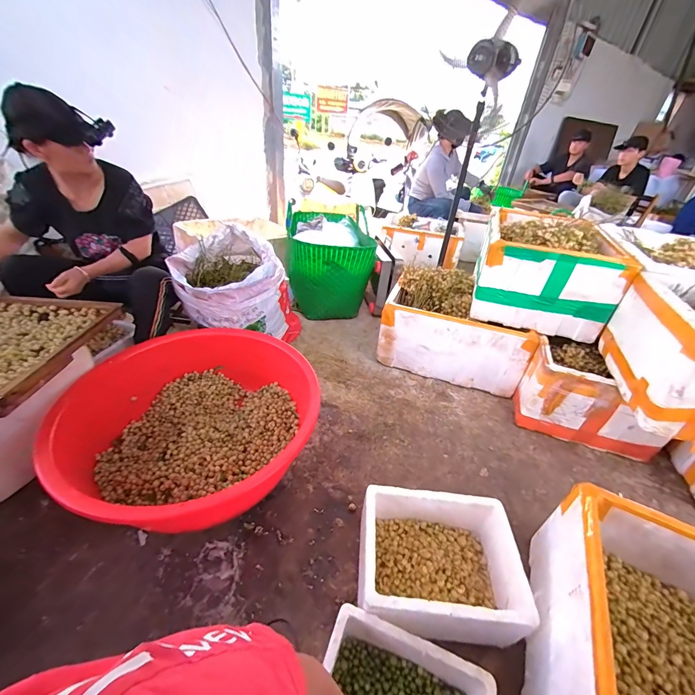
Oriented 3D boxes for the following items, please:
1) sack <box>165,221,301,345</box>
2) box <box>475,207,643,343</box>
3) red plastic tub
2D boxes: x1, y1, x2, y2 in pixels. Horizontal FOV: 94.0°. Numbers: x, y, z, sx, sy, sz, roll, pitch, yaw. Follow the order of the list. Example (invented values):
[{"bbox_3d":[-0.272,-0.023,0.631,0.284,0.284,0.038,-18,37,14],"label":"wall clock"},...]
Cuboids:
[{"bbox_3d":[-0.430,-0.190,1.359,0.448,0.496,0.421,-1,35,-9],"label":"sack"},{"bbox_3d":[0.795,-0.340,1.353,0.446,0.323,0.557,16,36,14],"label":"box"},{"bbox_3d":[-0.450,0.219,1.020,0.673,0.235,0.703,4,35,-3],"label":"red plastic tub"}]

